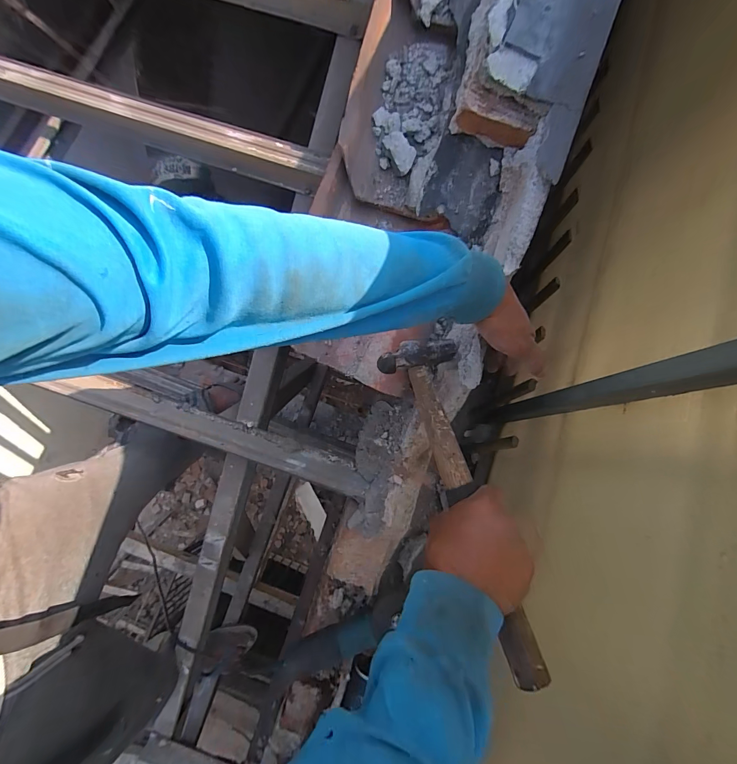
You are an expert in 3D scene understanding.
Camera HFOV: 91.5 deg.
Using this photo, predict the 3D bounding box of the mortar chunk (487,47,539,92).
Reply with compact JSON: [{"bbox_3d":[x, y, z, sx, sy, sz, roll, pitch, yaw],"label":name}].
[{"bbox_3d":[0.138,-0.306,0.351,0.047,0.005,0.031,23,101,3],"label":"mortar chunk"}]

